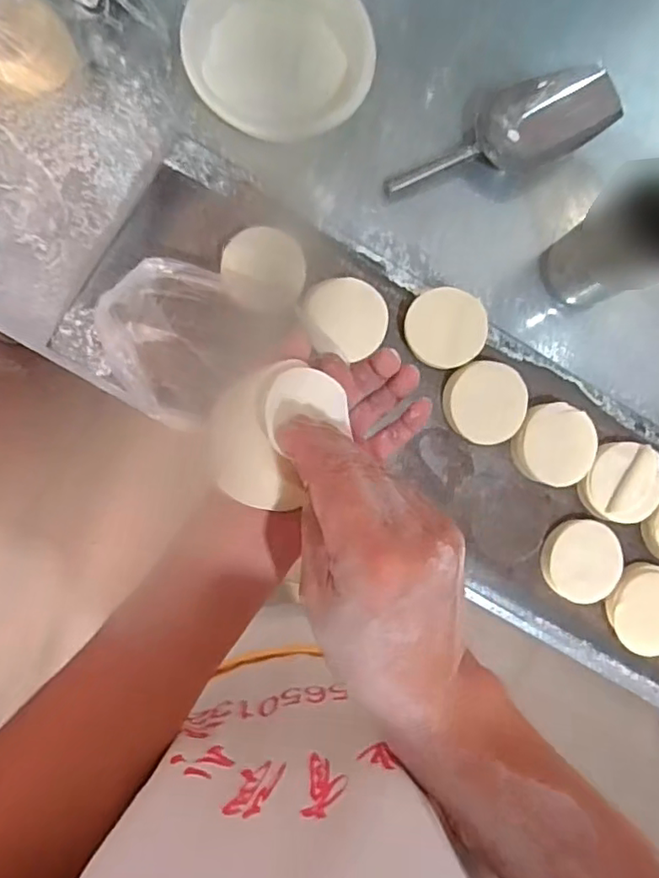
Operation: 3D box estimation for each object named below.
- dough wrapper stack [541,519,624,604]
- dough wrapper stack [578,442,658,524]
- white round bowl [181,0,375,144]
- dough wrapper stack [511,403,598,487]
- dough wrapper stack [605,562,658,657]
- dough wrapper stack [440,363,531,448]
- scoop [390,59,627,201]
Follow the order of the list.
[{"bbox_3d":[0.280,0.135,0.668,0.084,0.021,0.087,4,86,-7],"label":"dough wrapper stack"},{"bbox_3d":[0.324,0.048,0.670,0.086,0.035,0.085,4,86,-7],"label":"dough wrapper stack"},{"bbox_3d":[-0.055,-0.415,0.646,0.196,0.056,0.180,-3,87,-7],"label":"white round bowl"},{"bbox_3d":[0.246,0.007,0.661,0.086,0.033,0.091,-21,90,-8],"label":"dough wrapper stack"},{"bbox_3d":[0.351,0.189,0.662,0.088,0.018,0.097,0,87,-7],"label":"dough wrapper stack"},{"bbox_3d":[0.168,-0.038,0.652,0.084,0.034,0.084,3,87,-7],"label":"dough wrapper stack"},{"bbox_3d":[0.193,-0.339,0.675,0.277,0.056,0.079,-28,91,-8],"label":"scoop"}]

